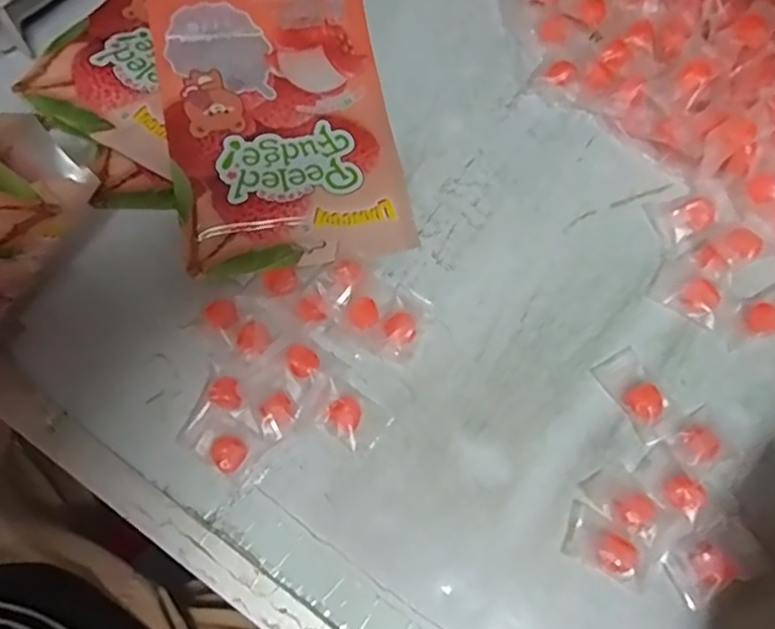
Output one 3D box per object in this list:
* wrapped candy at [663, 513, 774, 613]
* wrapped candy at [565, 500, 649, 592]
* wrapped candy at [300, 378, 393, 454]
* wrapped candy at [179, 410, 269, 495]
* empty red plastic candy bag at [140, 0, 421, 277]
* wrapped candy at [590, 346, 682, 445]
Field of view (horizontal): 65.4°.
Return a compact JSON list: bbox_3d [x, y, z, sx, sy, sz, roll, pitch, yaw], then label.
[{"bbox_3d":[0.189,0.142,0.348,0.055,0.009,0.031,-24,74,-8],"label":"wrapped candy"},{"bbox_3d":[0.128,0.135,0.350,0.051,0.014,0.029,27,74,8],"label":"wrapped candy"},{"bbox_3d":[-0.025,0.063,0.379,0.050,0.011,0.032,29,74,9],"label":"wrapped candy"},{"bbox_3d":[-0.098,0.082,0.371,0.050,0.013,0.032,39,76,11],"label":"wrapped candy"},{"bbox_3d":[-0.075,-0.139,0.426,0.153,0.038,0.214,-11,73,-4],"label":"empty red plastic candy bag"},{"bbox_3d":[0.158,0.050,0.378,0.030,0.011,0.057,-30,75,-9],"label":"wrapped candy"}]

